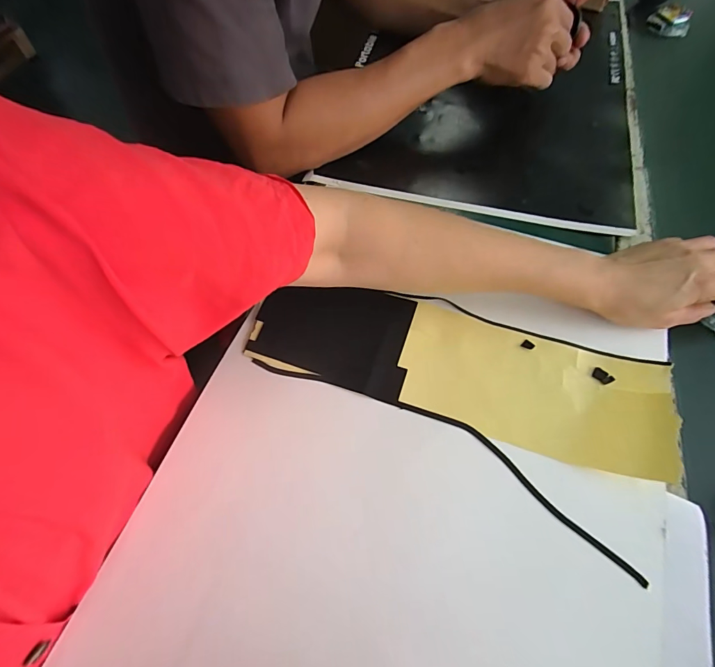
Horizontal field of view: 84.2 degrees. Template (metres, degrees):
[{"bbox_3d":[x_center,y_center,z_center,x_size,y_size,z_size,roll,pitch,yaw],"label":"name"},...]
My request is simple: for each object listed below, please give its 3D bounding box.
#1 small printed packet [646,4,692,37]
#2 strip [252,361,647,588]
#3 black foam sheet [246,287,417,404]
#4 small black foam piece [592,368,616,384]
[{"bbox_3d":[0.499,-0.504,0.637,0.061,0.025,0.042,0,62,1],"label":"small printed packet"},{"bbox_3d":[0.063,0.083,0.320,0.327,0.004,0.043,27,67,14],"label":"strip"},{"bbox_3d":[-0.022,-0.001,0.362,0.137,0.013,0.096,11,71,6],"label":"black foam sheet"},{"bbox_3d":[0.214,0.037,0.344,0.017,0.004,0.011,39,70,18],"label":"small black foam piece"}]

